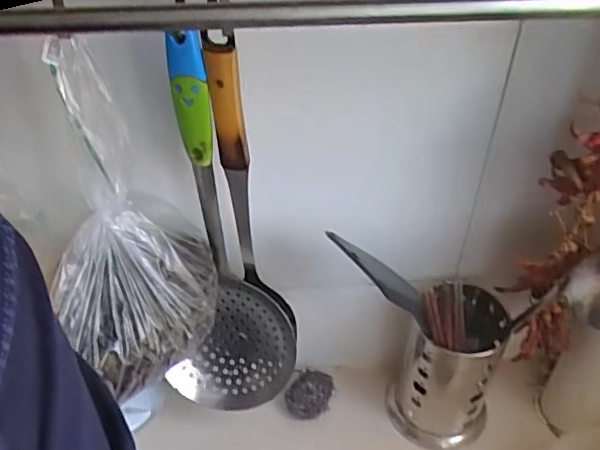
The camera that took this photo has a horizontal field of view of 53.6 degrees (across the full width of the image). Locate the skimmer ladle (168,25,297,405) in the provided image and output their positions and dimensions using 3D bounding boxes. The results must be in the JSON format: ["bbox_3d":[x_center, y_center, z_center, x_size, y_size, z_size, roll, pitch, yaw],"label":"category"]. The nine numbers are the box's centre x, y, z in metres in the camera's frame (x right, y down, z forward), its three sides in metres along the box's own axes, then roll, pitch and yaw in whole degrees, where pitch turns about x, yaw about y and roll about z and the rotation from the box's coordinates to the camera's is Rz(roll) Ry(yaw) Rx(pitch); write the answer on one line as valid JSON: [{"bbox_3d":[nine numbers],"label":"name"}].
[{"bbox_3d":[-0.072,0.023,0.536,0.122,0.397,0.068,6,41,7],"label":"skimmer ladle"}]

